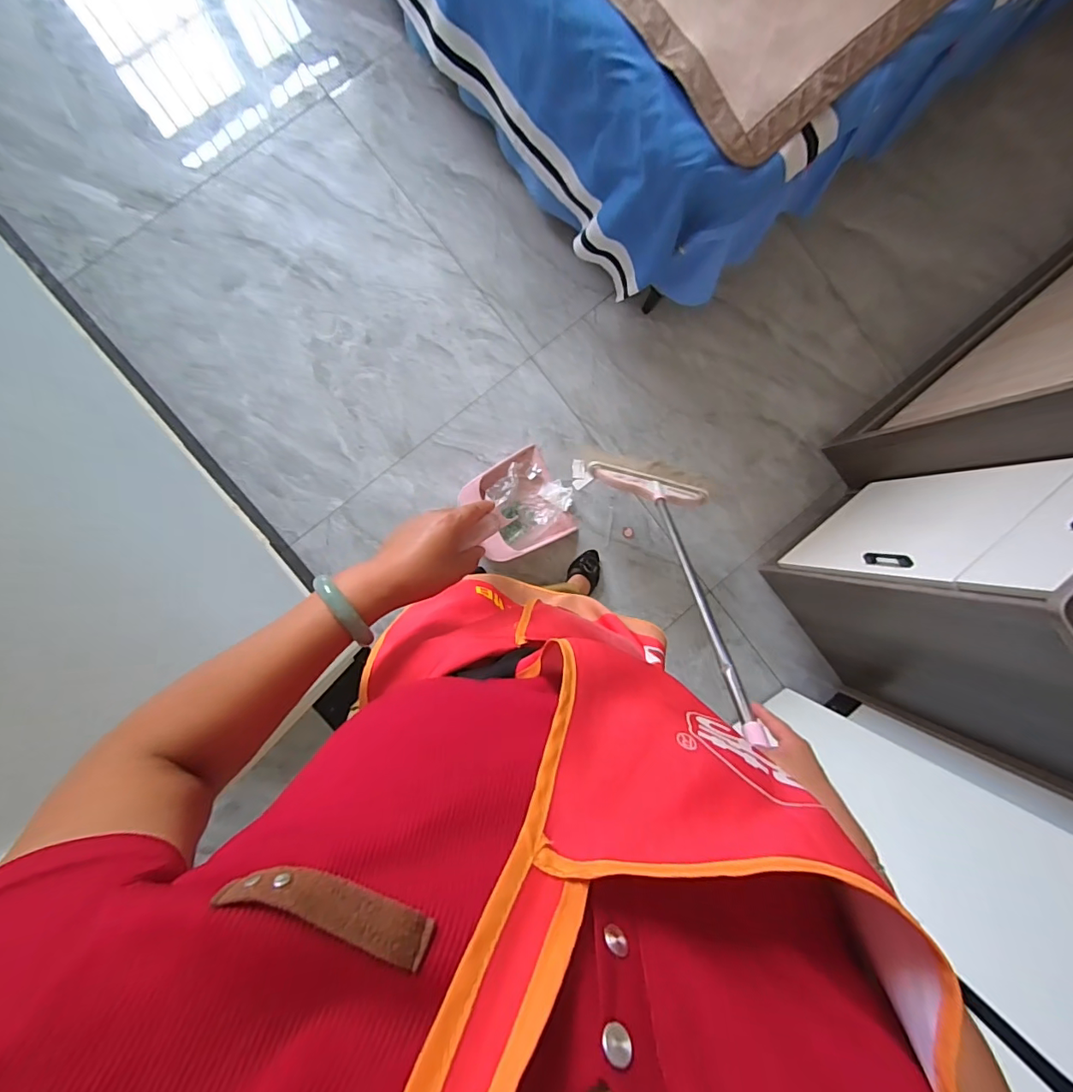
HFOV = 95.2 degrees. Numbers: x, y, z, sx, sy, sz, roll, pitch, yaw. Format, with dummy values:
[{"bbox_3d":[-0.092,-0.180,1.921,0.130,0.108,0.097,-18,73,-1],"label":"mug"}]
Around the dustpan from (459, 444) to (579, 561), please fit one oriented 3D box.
[{"bbox_3d":[-0.040,-0.108,1.258,0.265,0.143,0.247,-28,91,-5],"label":"dustpan"}]

